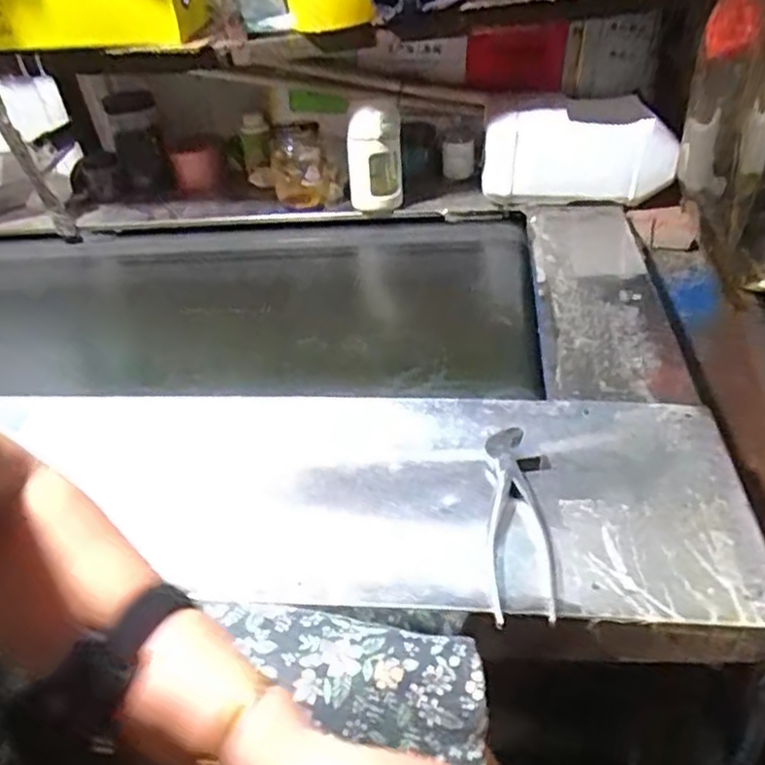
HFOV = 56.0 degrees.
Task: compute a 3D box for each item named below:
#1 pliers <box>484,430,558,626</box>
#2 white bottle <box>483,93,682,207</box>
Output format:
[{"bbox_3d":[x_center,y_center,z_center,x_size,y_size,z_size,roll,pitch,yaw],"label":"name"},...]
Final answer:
[{"bbox_3d":[0.103,0.098,0.541,0.048,0.022,0.192,-1,37,8],"label":"pliers"},{"bbox_3d":[0.274,-0.338,1.027,0.261,0.125,0.132,-2,36,7],"label":"white bottle"}]

